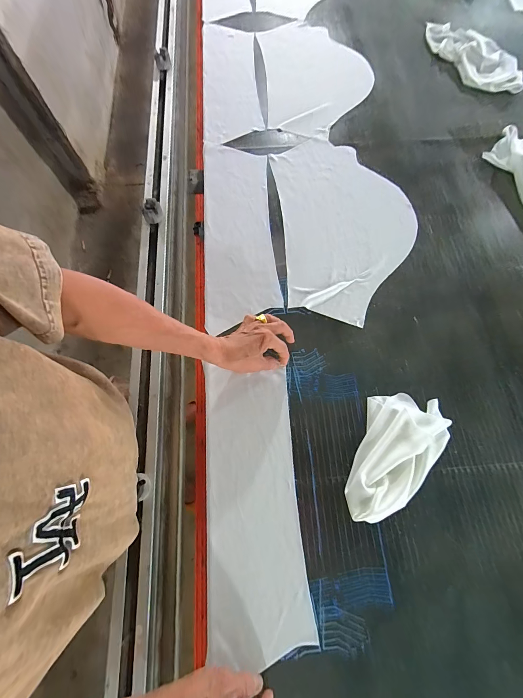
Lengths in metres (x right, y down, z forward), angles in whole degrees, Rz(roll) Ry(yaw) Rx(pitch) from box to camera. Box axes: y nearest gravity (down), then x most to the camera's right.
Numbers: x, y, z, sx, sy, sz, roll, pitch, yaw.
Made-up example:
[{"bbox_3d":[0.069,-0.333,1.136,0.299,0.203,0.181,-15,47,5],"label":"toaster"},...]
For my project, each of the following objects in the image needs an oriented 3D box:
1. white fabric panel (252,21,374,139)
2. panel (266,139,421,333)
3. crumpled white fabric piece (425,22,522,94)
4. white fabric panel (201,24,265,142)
[{"bbox_3d":[0.155,-0.772,0.822,0.300,0.011,0.503,-4,70,-3],"label":"white fabric panel"},{"bbox_3d":[0.185,-0.277,0.639,0.285,0.011,0.464,-4,70,-3],"label":"panel"},{"bbox_3d":[0.637,-0.882,0.877,0.174,0.031,0.363,-23,72,-10],"label":"crumpled white fabric piece"},{"bbox_3d":[-0.085,-0.749,0.804,0.147,0.014,0.508,-3,70,-3],"label":"white fabric panel"}]

